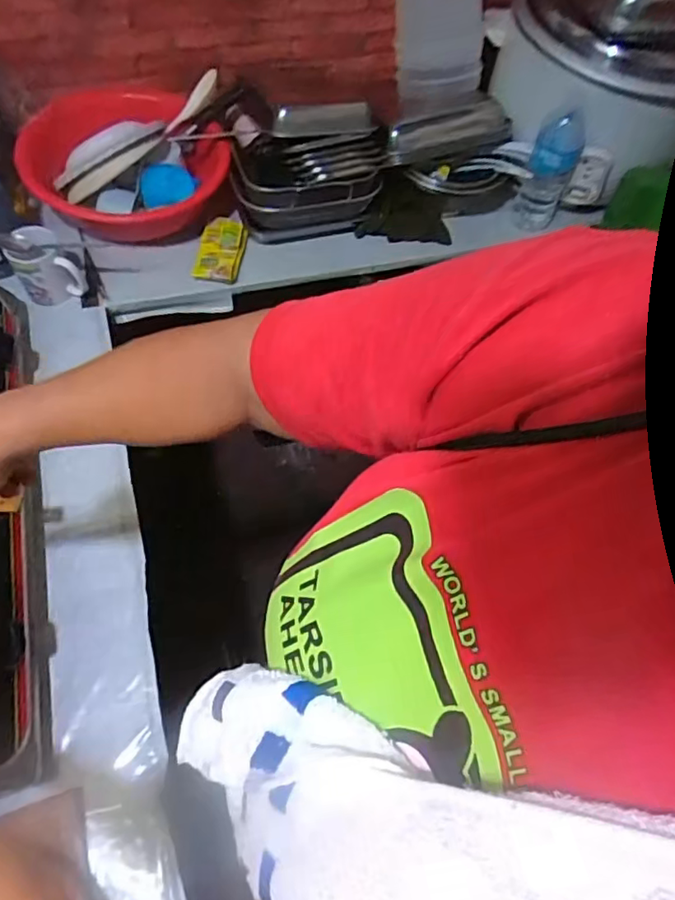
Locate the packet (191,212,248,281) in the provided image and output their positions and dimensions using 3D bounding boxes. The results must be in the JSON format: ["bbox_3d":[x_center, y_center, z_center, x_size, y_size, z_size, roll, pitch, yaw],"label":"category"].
[{"bbox_3d":[-0.208,-0.377,1.038,0.078,0.026,0.158,8,60,0],"label":"packet"}]

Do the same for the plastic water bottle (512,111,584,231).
[{"bbox_3d":[0.406,-0.528,1.103,0.085,0.222,0.075,22,61,8],"label":"plastic water bottle"}]

